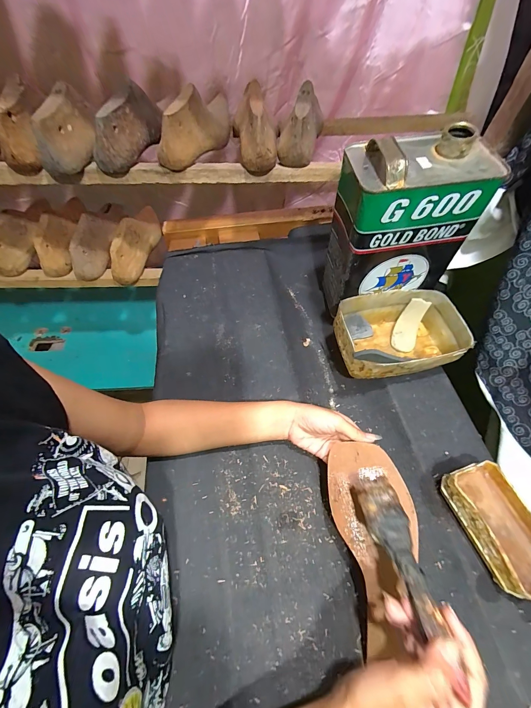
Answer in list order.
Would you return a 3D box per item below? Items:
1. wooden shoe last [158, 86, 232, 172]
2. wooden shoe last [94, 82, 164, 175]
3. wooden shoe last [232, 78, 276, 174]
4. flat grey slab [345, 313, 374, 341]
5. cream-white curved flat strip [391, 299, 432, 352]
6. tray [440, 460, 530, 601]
[{"bbox_3d":[-0.106,-0.356,0.452,0.042,0.077,0.168,19,59,8],"label":"wooden shoe last"},{"bbox_3d":[-0.207,-0.339,0.439,0.045,0.075,0.139,15,58,6],"label":"wooden shoe last"},{"bbox_3d":[-0.017,-0.359,0.454,0.066,0.082,0.162,-6,59,-7],"label":"wooden shoe last"},{"bbox_3d":[0.158,-0.047,0.489,0.044,0.047,0.005,-19,21,-7],"label":"flat grey slab"},{"bbox_3d":[0.239,-0.046,0.485,0.037,0.026,0.090,24,86,14],"label":"cream-white curved flat strip"},{"bbox_3d":[0.271,0.198,0.339,0.070,0.043,0.126,-18,60,-10],"label":"tray"}]

